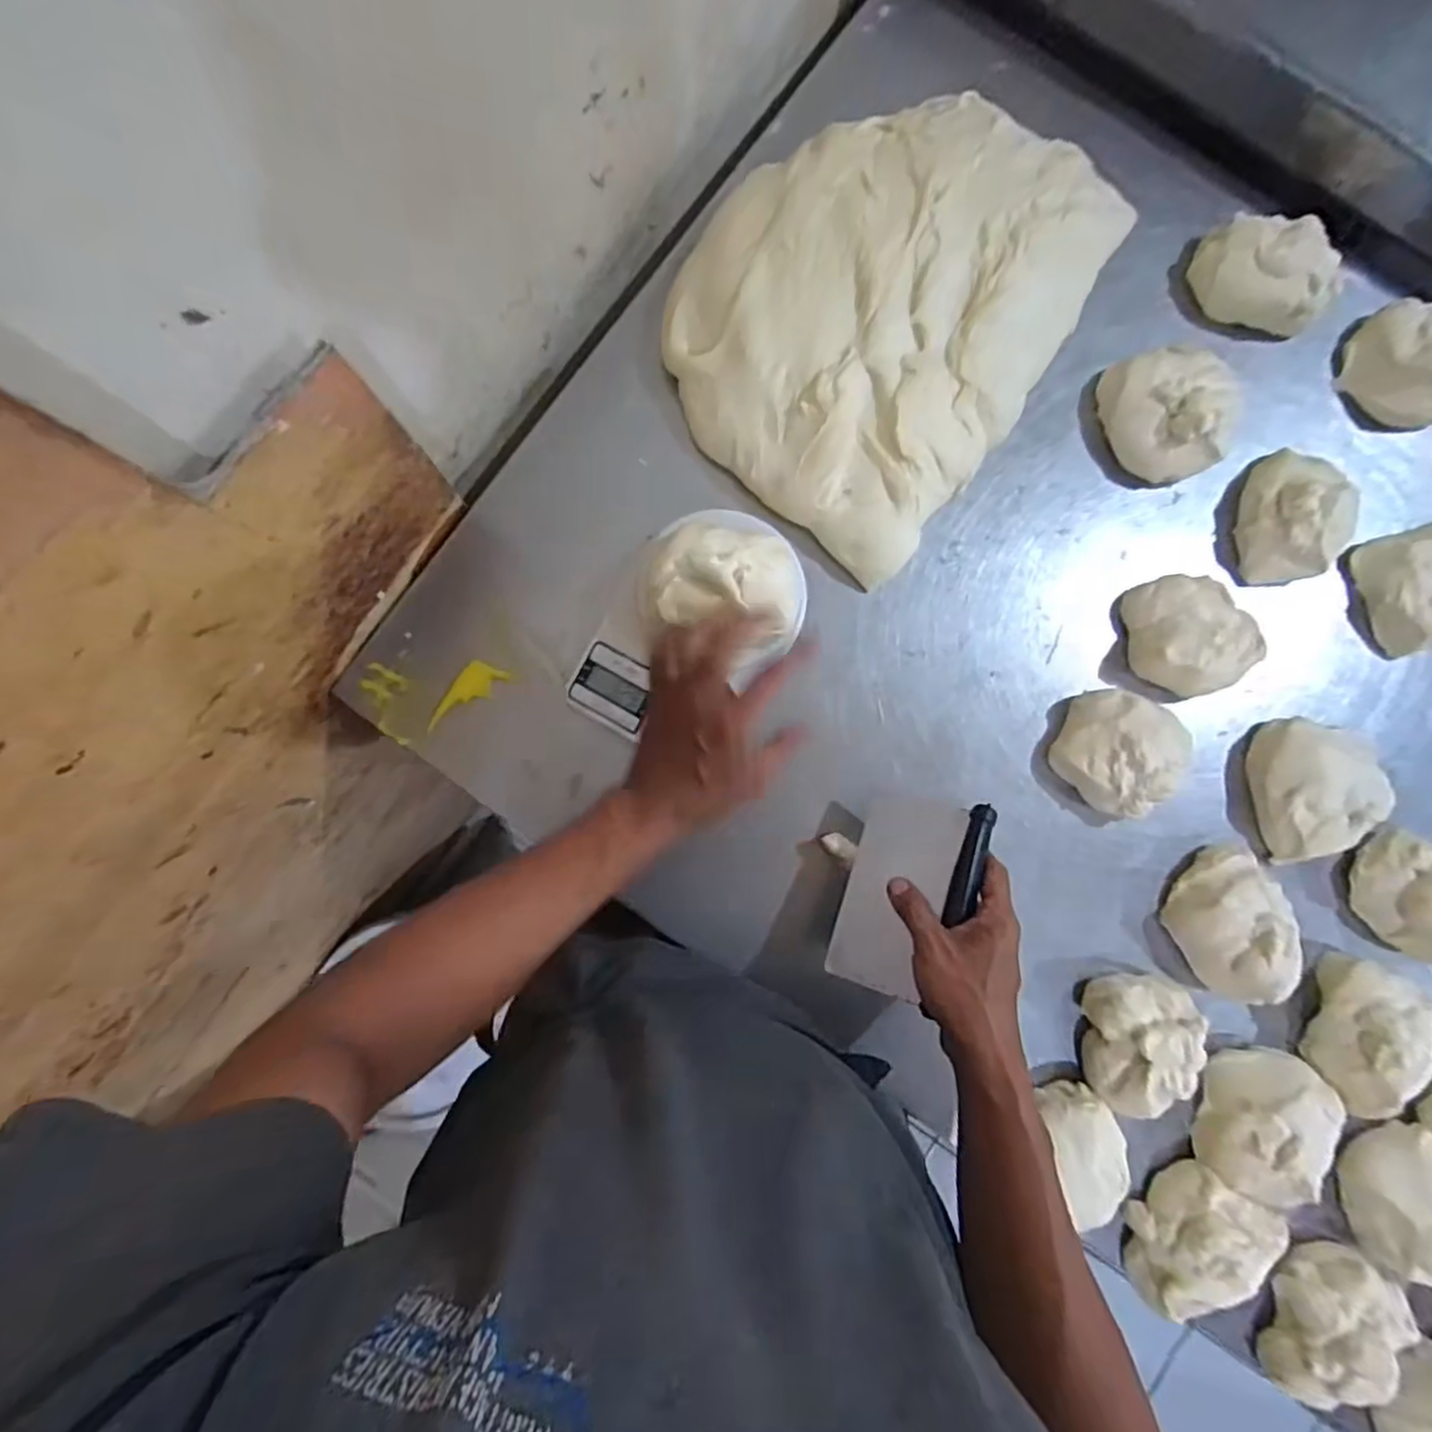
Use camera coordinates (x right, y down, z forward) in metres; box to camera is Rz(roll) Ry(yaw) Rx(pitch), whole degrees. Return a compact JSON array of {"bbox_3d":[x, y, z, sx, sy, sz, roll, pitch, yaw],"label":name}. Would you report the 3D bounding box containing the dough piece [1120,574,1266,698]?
[{"bbox_3d":[0.412,-0.073,0.591,0.099,0.049,0.105,-11,85,-2],"label":"dough piece"}]

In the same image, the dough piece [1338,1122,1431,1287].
[{"bbox_3d":[0.560,0.385,0.551,0.091,0.042,0.114,-7,85,-2],"label":"dough piece"}]

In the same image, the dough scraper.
[{"bbox_3d":[0.147,0.135,0.528,0.093,0.016,0.149,13,73,23],"label":"dough scraper"}]

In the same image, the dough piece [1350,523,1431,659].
[{"bbox_3d":[0.626,-0.115,0.601,0.101,0.040,0.105,-16,85,-2],"label":"dough piece"}]

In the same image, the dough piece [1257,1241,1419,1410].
[{"bbox_3d":[0.478,0.474,0.535,0.084,0.044,0.119,45,85,3],"label":"dough piece"}]

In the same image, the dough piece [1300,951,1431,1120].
[{"bbox_3d":[0.534,0.262,0.559,0.071,0.054,0.118,20,84,1],"label":"dough piece"}]

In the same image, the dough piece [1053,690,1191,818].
[{"bbox_3d":[0.342,0.032,0.578,0.099,0.050,0.097,27,85,2],"label":"dough piece"}]

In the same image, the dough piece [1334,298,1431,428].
[{"bbox_3d":[0.627,-0.316,0.618,0.098,0.043,0.111,-39,86,-4],"label":"dough piece"}]

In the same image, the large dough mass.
[{"bbox_3d":[0.149,-0.361,0.602,0.299,0.078,0.395,39,85,3],"label":"large dough mass"}]

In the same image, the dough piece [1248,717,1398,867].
[{"bbox_3d":[0.513,0.058,0.582,0.103,0.043,0.119,-9,85,-2],"label":"dough piece"}]

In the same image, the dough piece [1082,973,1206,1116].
[{"bbox_3d":[0.345,0.262,0.556,0.081,0.053,0.103,3,84,-1],"label":"dough piece"}]

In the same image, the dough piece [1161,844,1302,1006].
[{"bbox_3d":[0.430,0.169,0.563,0.094,0.050,0.118,19,84,1],"label":"dough piece"}]

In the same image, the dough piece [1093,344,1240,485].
[{"bbox_3d":[0.404,-0.270,0.607,0.104,0.055,0.118,-14,85,-2],"label":"dough piece"}]

